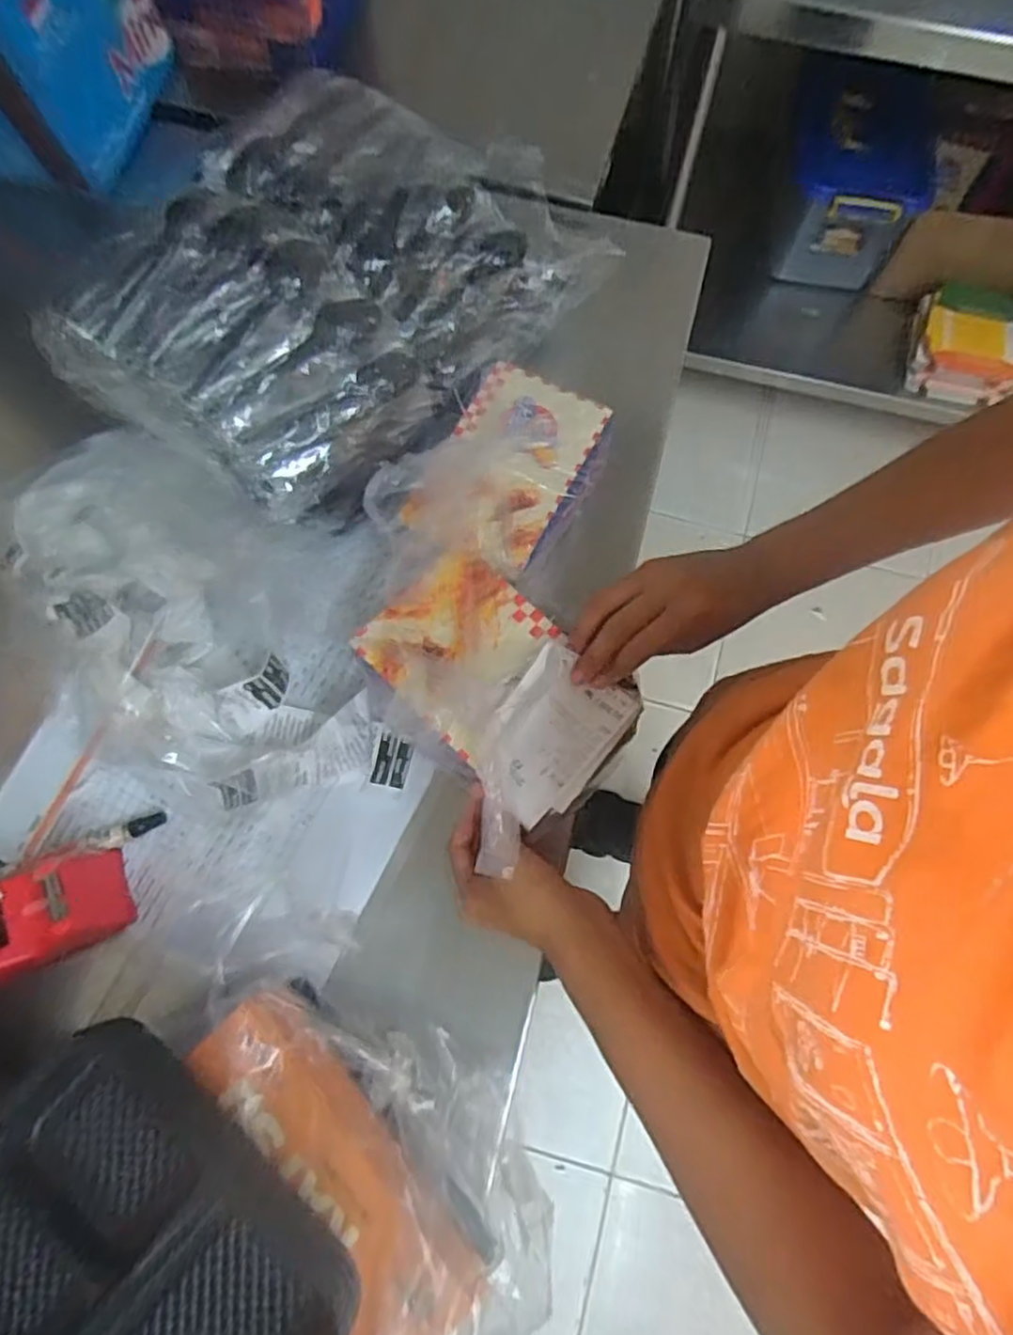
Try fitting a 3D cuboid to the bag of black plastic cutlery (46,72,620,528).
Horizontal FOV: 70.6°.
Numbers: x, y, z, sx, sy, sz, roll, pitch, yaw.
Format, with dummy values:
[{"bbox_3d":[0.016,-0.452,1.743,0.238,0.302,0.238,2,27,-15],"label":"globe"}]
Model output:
[{"bbox_3d":[-0.136,-0.315,0.593,0.302,0.099,0.382,33,76,9],"label":"bag of black plastic cutlery"}]

